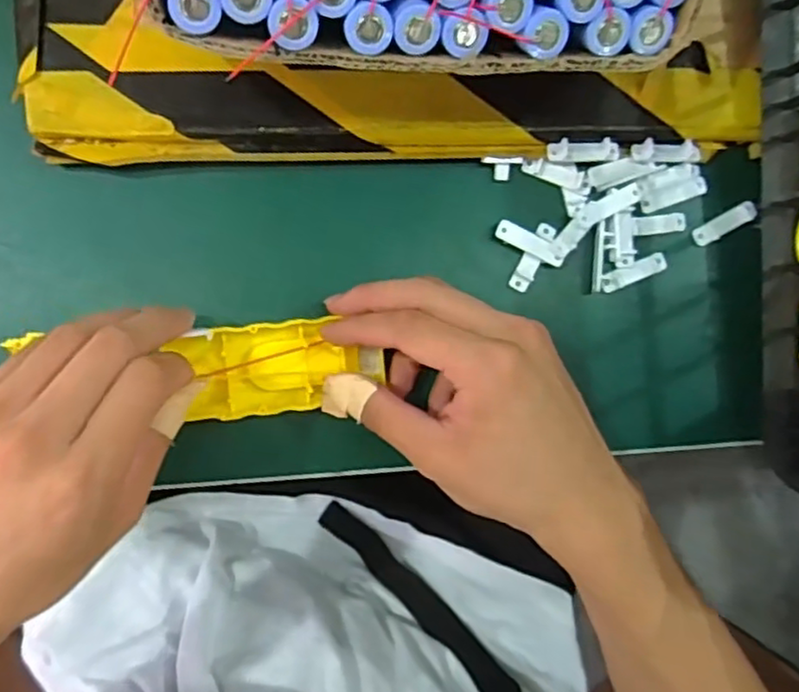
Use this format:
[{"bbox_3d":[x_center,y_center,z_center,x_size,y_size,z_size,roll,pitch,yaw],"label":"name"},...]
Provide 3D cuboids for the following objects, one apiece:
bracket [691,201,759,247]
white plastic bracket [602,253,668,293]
[{"bbox_3d":[0.172,-0.065,0.354,0.038,0.007,0.010,-28,94,-7],"label":"bracket"},{"bbox_3d":[0.122,-0.038,0.350,0.037,0.005,0.009,-23,94,-7],"label":"white plastic bracket"}]

